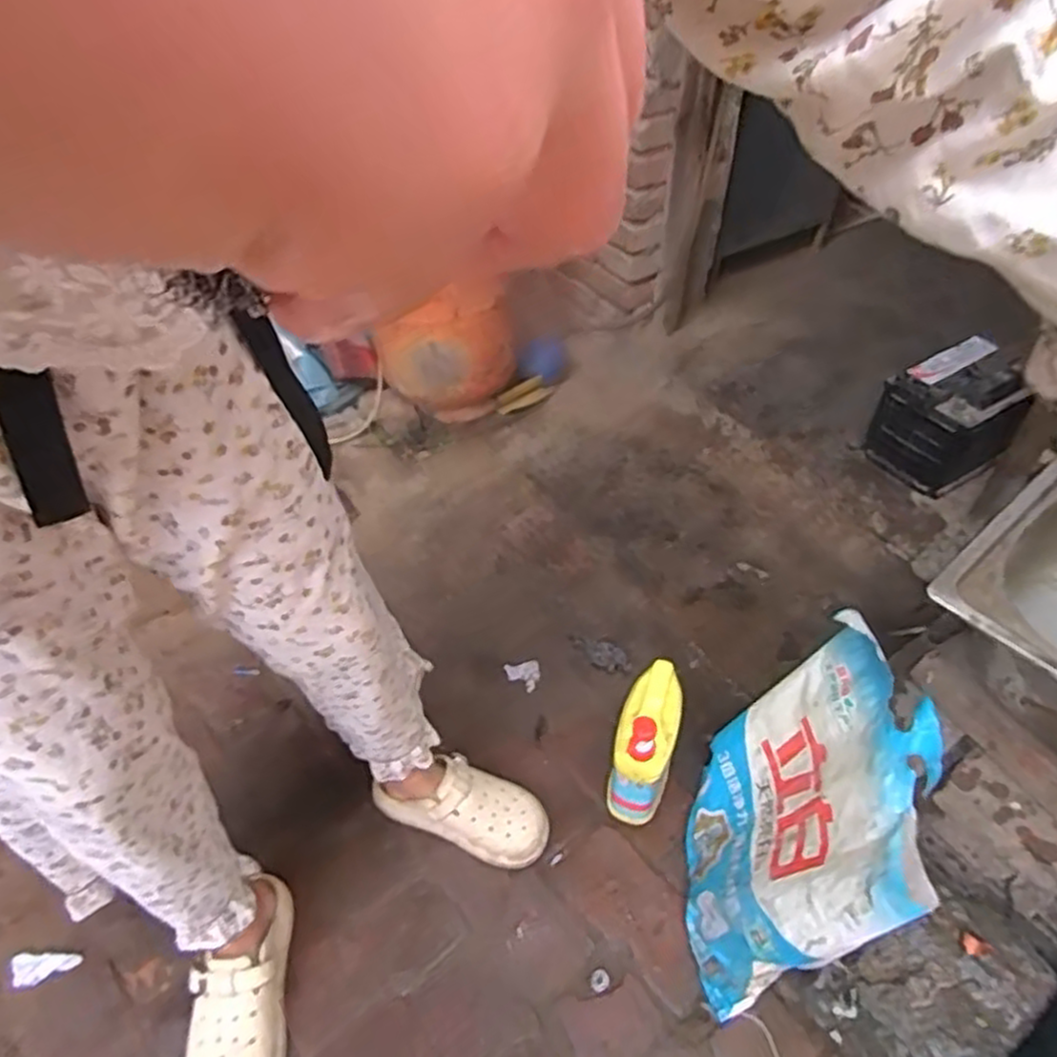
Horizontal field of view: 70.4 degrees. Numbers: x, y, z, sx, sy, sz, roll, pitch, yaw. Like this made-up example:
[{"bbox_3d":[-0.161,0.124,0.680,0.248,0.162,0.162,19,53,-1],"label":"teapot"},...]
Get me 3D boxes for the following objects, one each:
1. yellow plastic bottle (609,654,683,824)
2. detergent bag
[{"bbox_3d":[0.155,0.286,0.995,0.072,0.226,0.148,14,49,15],"label":"yellow plastic bottle"},{"bbox_3d":[0.324,0.337,0.868,0.114,0.400,0.326,27,43,-12],"label":"detergent bag"}]

